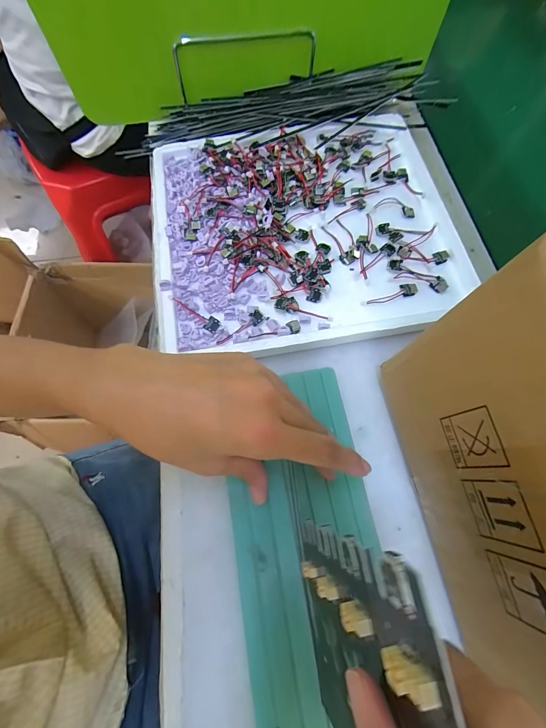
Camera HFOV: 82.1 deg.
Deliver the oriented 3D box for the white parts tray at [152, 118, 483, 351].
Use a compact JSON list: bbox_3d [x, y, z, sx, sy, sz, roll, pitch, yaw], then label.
[{"bbox_3d":[0.029,-0.133,0.299,0.279,0.020,0.246,-9,69,-4],"label":"white parts tray"}]

